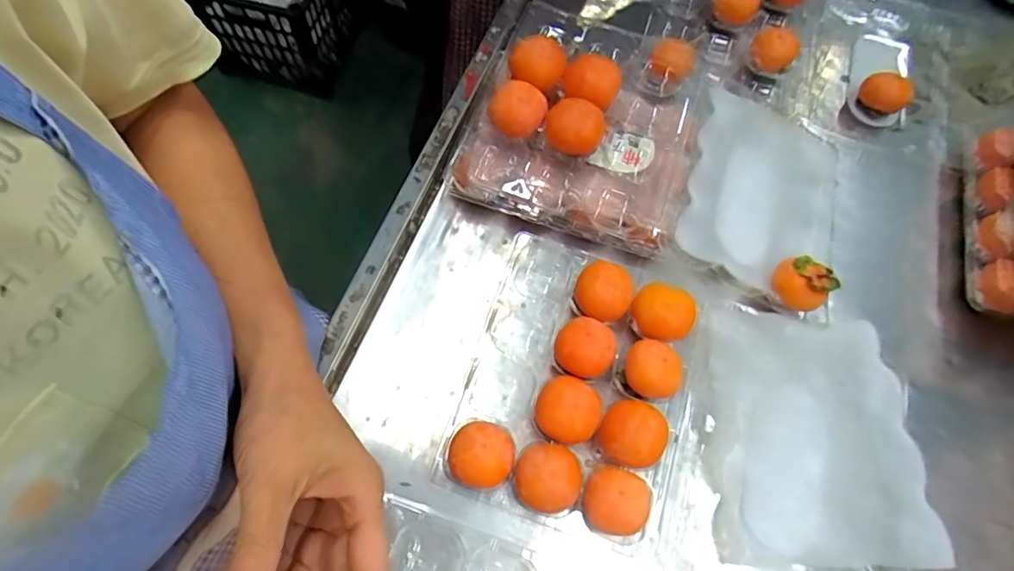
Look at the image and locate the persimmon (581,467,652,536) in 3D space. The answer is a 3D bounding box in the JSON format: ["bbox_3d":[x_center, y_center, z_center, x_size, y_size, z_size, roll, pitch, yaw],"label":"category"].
[{"bbox_3d":[0.078,0.159,0.402,0.046,0.039,0.043,10,69,3],"label":"persimmon"}]

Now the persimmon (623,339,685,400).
[{"bbox_3d":[0.118,0.070,0.444,0.047,0.034,0.042,36,72,13],"label":"persimmon"}]

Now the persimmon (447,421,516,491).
[{"bbox_3d":[-0.019,0.130,0.417,0.047,0.043,0.047,2,66,-3],"label":"persimmon"}]

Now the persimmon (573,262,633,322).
[{"bbox_3d":[0.083,0.007,0.470,0.046,0.035,0.044,0,68,-1],"label":"persimmon"}]

